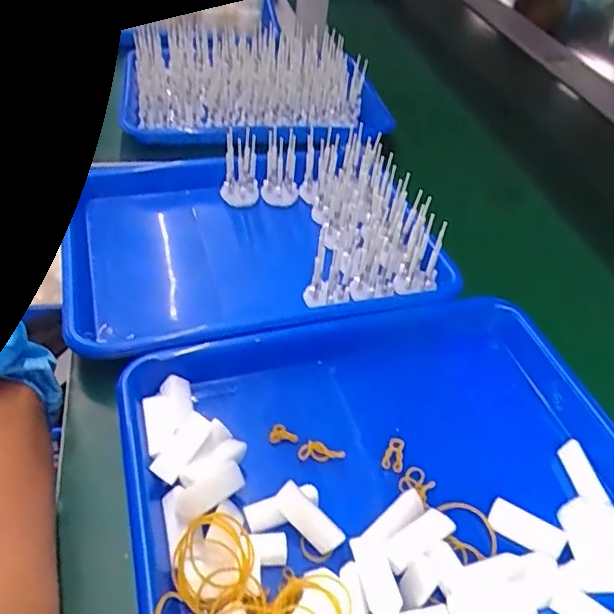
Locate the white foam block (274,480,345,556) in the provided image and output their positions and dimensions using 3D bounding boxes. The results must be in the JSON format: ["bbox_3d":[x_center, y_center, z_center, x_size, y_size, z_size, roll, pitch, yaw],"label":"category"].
[{"bbox_3d":[0.001,0.128,0.353,0.047,0.017,0.014,44,53,8],"label":"white foam block"}]

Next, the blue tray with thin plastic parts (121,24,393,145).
[{"bbox_3d":[-0.070,-0.291,0.743,0.314,0.066,0.208,-6,45,-13],"label":"blue tray with thin plastic parts"}]

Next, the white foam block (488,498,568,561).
[{"bbox_3d":[0.139,0.140,0.368,0.046,0.011,0.015,26,47,19],"label":"white foam block"}]

